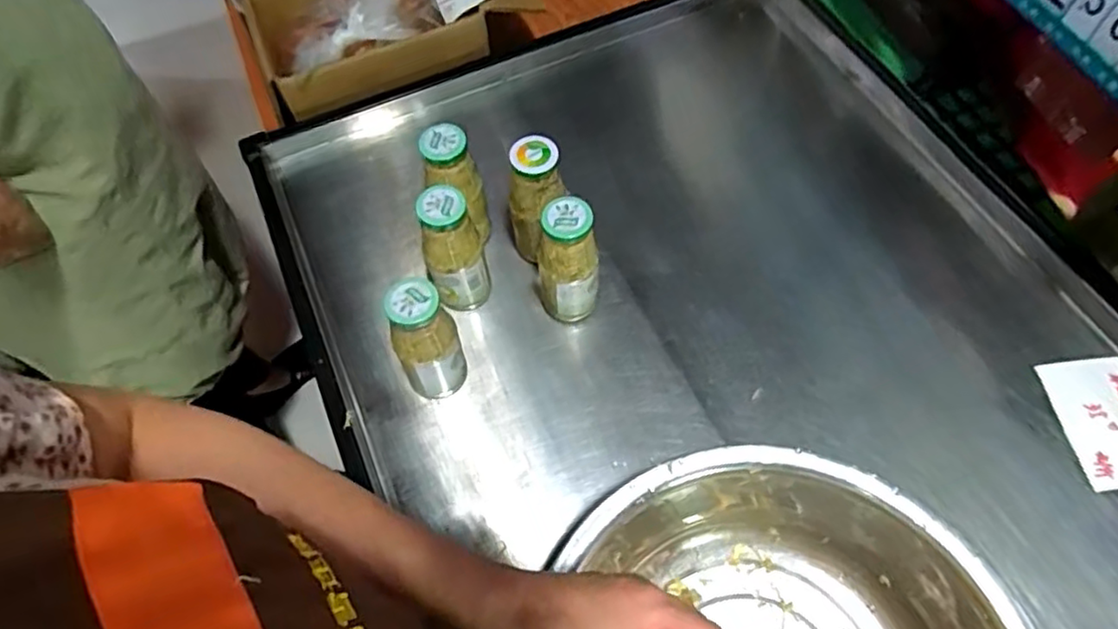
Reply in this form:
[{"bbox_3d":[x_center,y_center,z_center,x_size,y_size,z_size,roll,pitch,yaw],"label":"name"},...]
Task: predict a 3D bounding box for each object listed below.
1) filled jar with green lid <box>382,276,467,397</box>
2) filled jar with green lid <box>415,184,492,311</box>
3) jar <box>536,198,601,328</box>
[{"bbox_3d":[-0.132,0.036,0.675,0.062,0.181,0.052,-27,65,-11],"label":"filled jar with green lid"},{"bbox_3d":[-0.115,-0.060,0.729,0.061,0.188,0.054,-24,65,-10],"label":"filled jar with green lid"},{"bbox_3d":[0.009,-0.052,0.713,0.065,0.176,0.054,-8,63,-2],"label":"jar"}]

